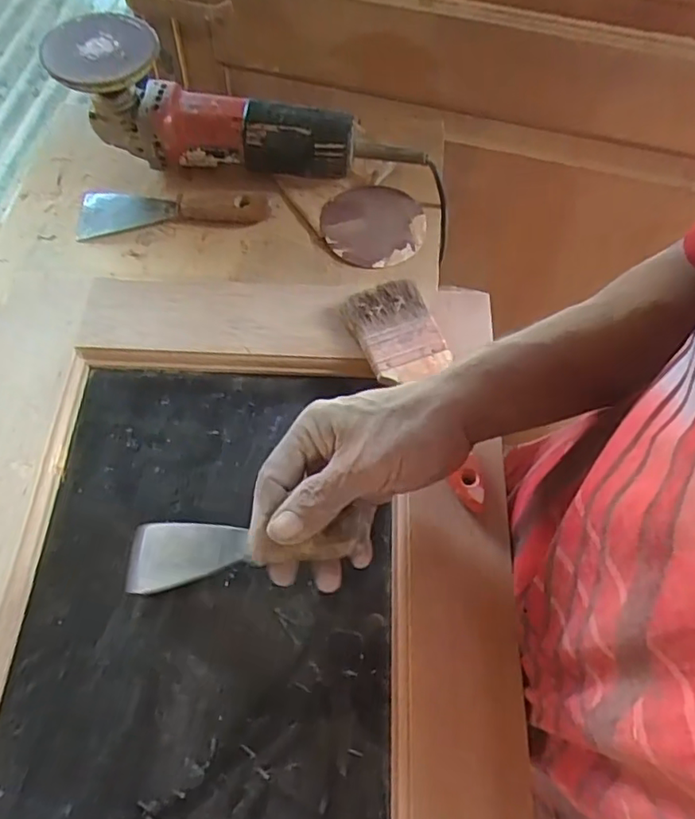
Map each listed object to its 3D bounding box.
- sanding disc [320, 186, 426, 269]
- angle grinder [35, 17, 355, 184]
[{"bbox_3d":[0.025,-0.175,0.555,0.095,0.006,0.093,1,64,-2],"label":"sanding disc"},{"bbox_3d":[-0.129,-0.272,0.547,0.267,0.094,0.093,13,63,-10],"label":"angle grinder"}]

